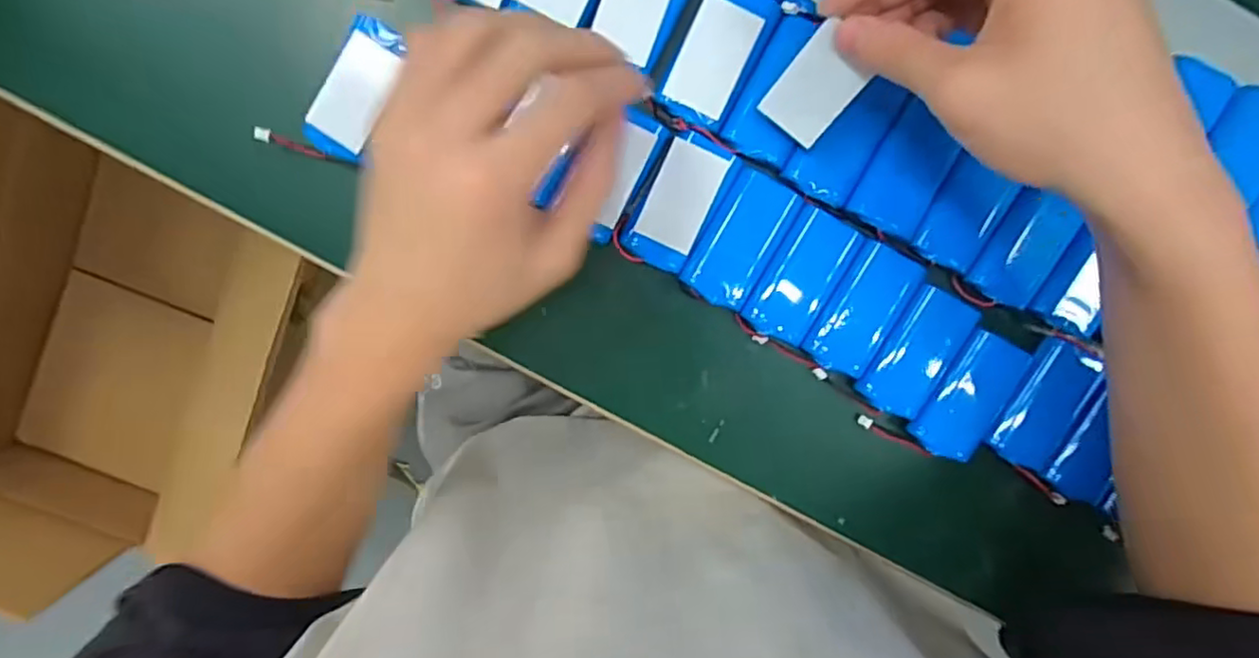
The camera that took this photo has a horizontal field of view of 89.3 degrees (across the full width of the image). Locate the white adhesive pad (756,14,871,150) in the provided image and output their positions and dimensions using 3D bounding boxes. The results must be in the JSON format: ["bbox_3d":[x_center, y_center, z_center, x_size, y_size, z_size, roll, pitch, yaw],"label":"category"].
[{"bbox_3d":[0.085,-0.108,0.287,0.032,0.004,0.045,33,129,-11],"label":"white adhesive pad"}]

